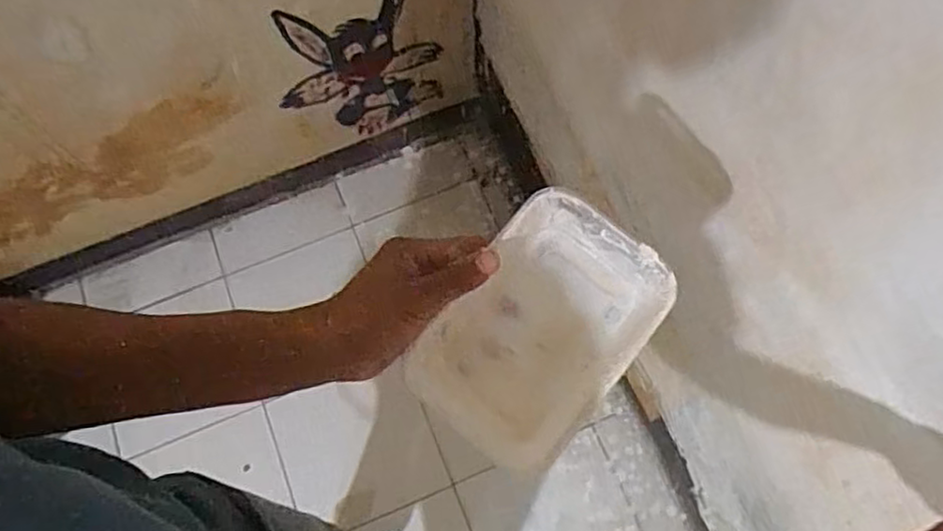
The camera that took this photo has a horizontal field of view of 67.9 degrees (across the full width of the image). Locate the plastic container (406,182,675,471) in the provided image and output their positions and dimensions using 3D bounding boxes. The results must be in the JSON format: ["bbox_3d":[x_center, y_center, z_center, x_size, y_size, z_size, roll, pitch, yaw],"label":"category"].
[{"bbox_3d":[0.048,0.046,0.474,0.112,0.061,0.169,36,75,14],"label":"plastic container"}]

